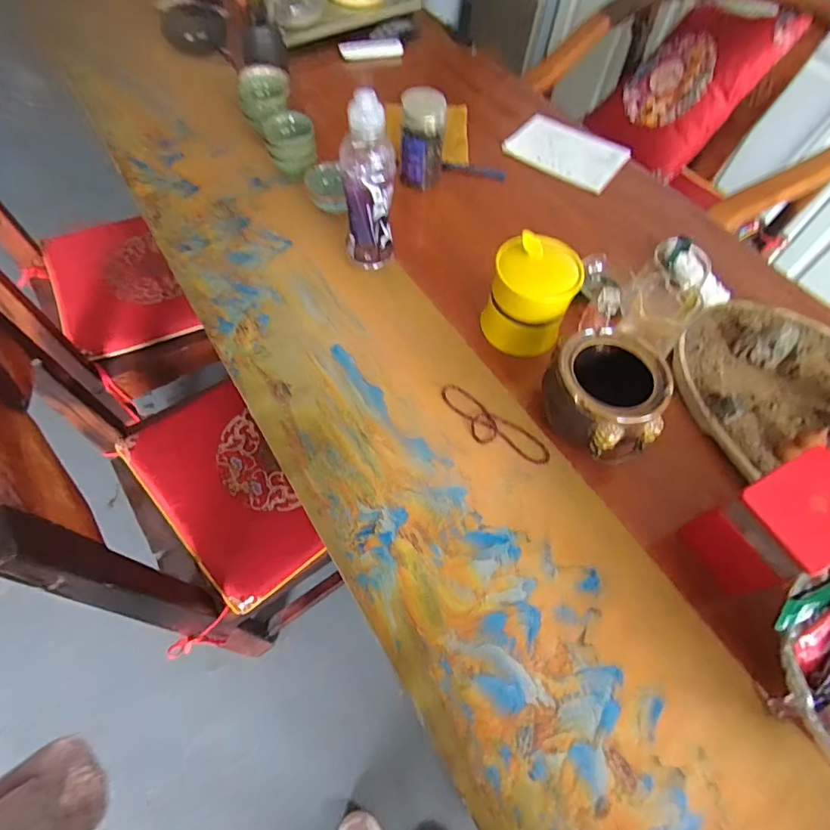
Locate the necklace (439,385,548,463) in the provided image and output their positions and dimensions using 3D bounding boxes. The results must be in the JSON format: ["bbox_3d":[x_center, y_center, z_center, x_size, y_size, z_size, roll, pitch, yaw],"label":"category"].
[{"bbox_3d":[0.094,0.015,0.606,0.157,0.005,0.050,34,66,16],"label":"necklace"}]

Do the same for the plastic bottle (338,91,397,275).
[{"bbox_3d":[-0.063,-0.300,0.644,0.072,0.219,0.063,4,61,0],"label":"plastic bottle"}]

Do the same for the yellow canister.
[{"bbox_3d":[0.145,-0.148,0.641,0.113,0.145,0.091,20,63,9],"label":"yellow canister"}]

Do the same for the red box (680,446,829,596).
[{"bbox_3d":[0.366,0.108,0.485,0.122,0.101,0.085,-23,63,-15],"label":"red box"}]

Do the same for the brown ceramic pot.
[{"bbox_3d":[0.222,-0.017,0.570,0.122,0.097,0.136,-25,63,-16],"label":"brown ceramic pot"}]

